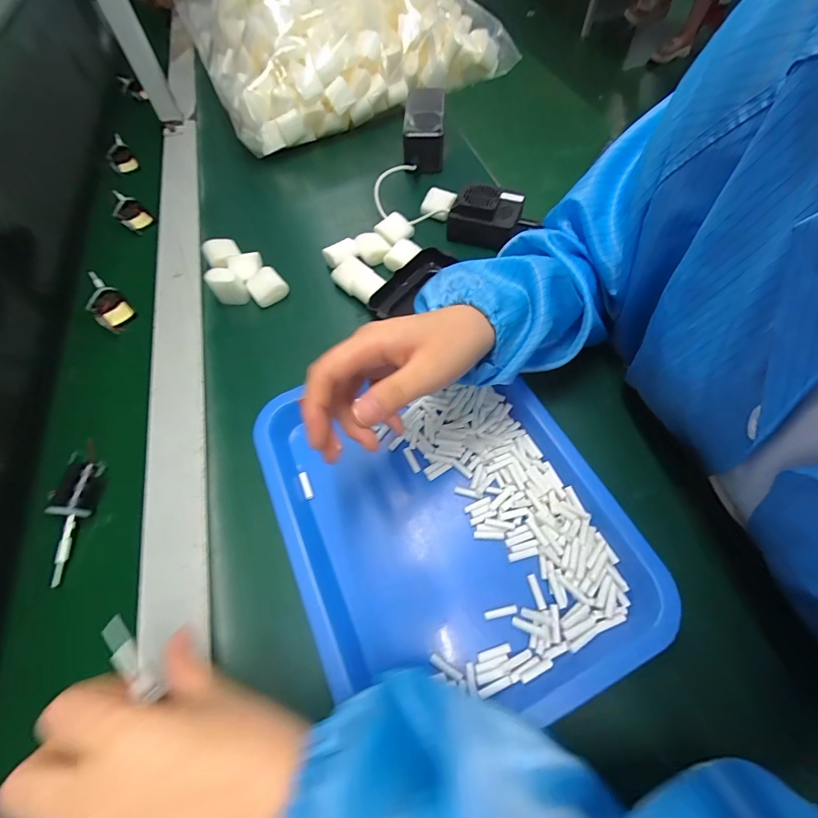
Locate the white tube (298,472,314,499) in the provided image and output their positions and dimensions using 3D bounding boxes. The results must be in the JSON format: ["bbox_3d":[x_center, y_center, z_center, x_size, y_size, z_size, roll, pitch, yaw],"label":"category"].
[{"bbox_3d":[-0.085,0.063,0.314,0.007,0.005,0.024,-22,62,-11],"label":"white tube"}]

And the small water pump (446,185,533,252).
[{"bbox_3d":[0.090,-0.227,0.441,0.087,0.042,0.064,5,62,7],"label":"small water pump"}]

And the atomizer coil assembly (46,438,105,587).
[{"bbox_3d":[-0.273,0.081,0.306,0.027,0.018,0.107,3,77,1],"label":"atomizer coil assembly"}]

